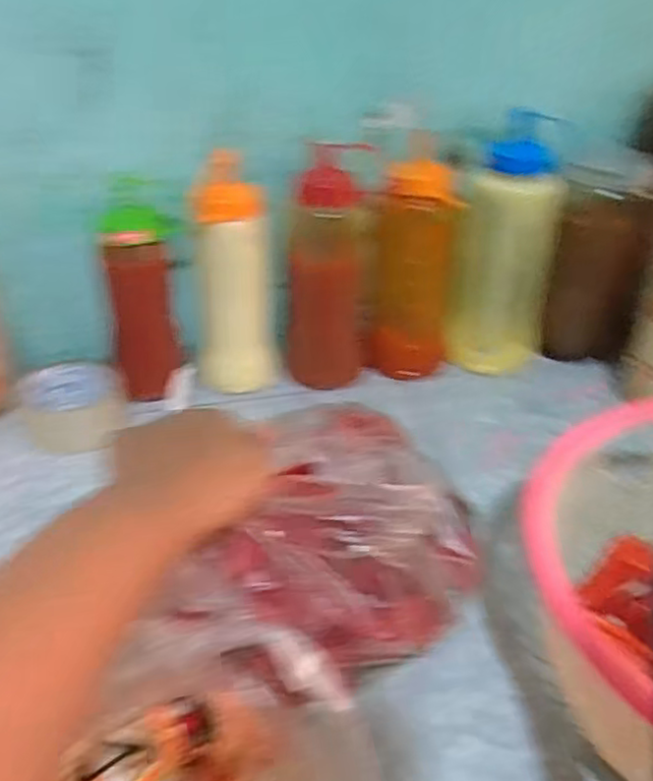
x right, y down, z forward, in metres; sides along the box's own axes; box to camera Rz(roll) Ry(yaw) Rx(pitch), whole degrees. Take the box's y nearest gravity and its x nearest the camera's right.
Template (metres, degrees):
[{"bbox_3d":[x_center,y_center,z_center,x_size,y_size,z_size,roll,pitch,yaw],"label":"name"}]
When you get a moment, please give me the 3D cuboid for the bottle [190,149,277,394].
[{"bbox_3d":[-0.087,-0.098,0.640,0.067,0.200,0.070,2,35,1],"label":"bottle"}]

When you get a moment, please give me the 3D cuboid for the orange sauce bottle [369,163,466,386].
[{"bbox_3d":[0.086,-0.114,0.681,0.074,0.202,0.062,-4,35,-7],"label":"orange sauce bottle"}]

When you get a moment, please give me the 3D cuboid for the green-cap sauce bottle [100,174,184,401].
[{"bbox_3d":[-0.165,-0.078,0.631,0.073,0.187,0.060,-10,36,-15],"label":"green-cap sauce bottle"}]

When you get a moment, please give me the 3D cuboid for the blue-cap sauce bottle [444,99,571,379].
[{"bbox_3d":[0.178,-0.132,0.685,0.091,0.227,0.098,11,36,14],"label":"blue-cap sauce bottle"}]

